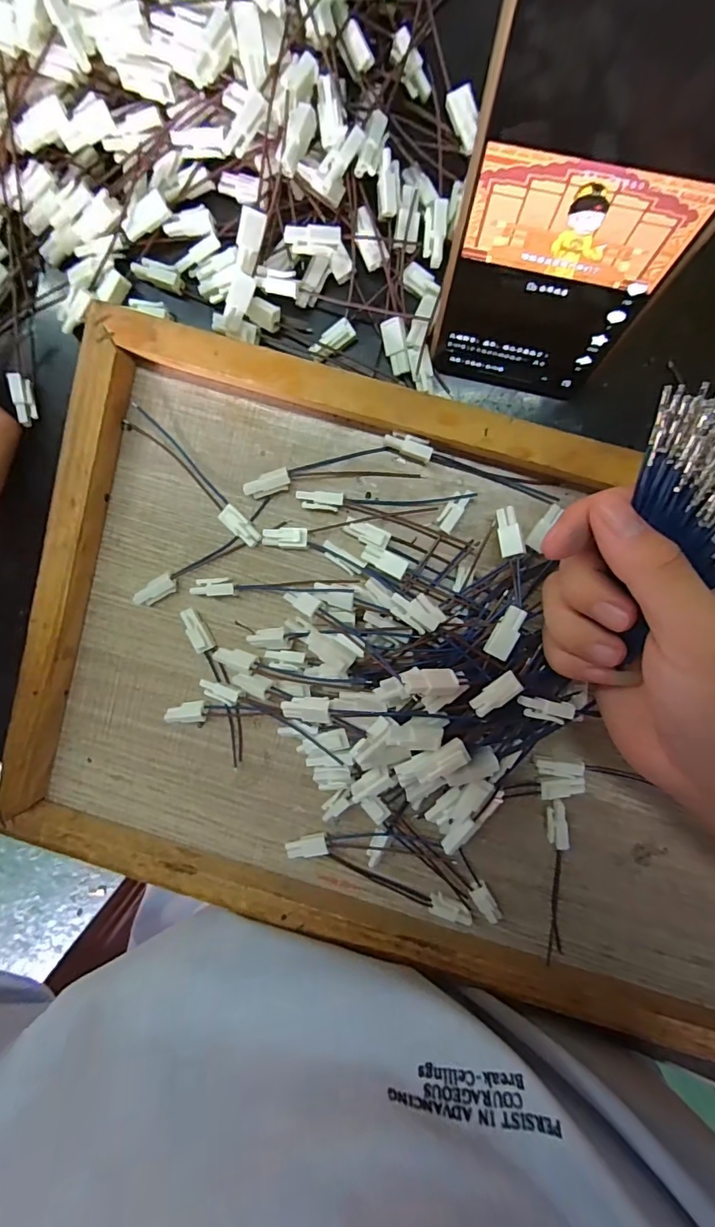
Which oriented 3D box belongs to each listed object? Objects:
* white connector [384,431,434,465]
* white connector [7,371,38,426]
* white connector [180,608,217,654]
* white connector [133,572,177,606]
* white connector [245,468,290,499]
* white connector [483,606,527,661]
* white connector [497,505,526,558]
[{"bbox_3d":[0.027,-0.087,0.250,0.025,0.011,0.011,23,97,1],"label":"white connector"},{"bbox_3d":[-0.184,-0.118,0.264,0.007,0.009,0.026,-4,108,4],"label":"white connector"},{"bbox_3d":[-0.090,0.010,0.270,0.008,0.011,0.026,-26,94,6],"label":"white connector"},{"bbox_3d":[-0.113,-0.012,0.269,0.027,0.010,0.011,-28,94,6],"label":"white connector"},{"bbox_3d":[-0.048,-0.069,0.257,0.025,0.010,0.011,-15,95,5],"label":"white connector"},{"bbox_3d":[0.071,0.009,0.227,0.012,0.005,0.025,28,97,0],"label":"white connector"},{"bbox_3d":[0.075,-0.040,0.236,0.011,0.004,0.025,-9,77,5],"label":"white connector"}]

